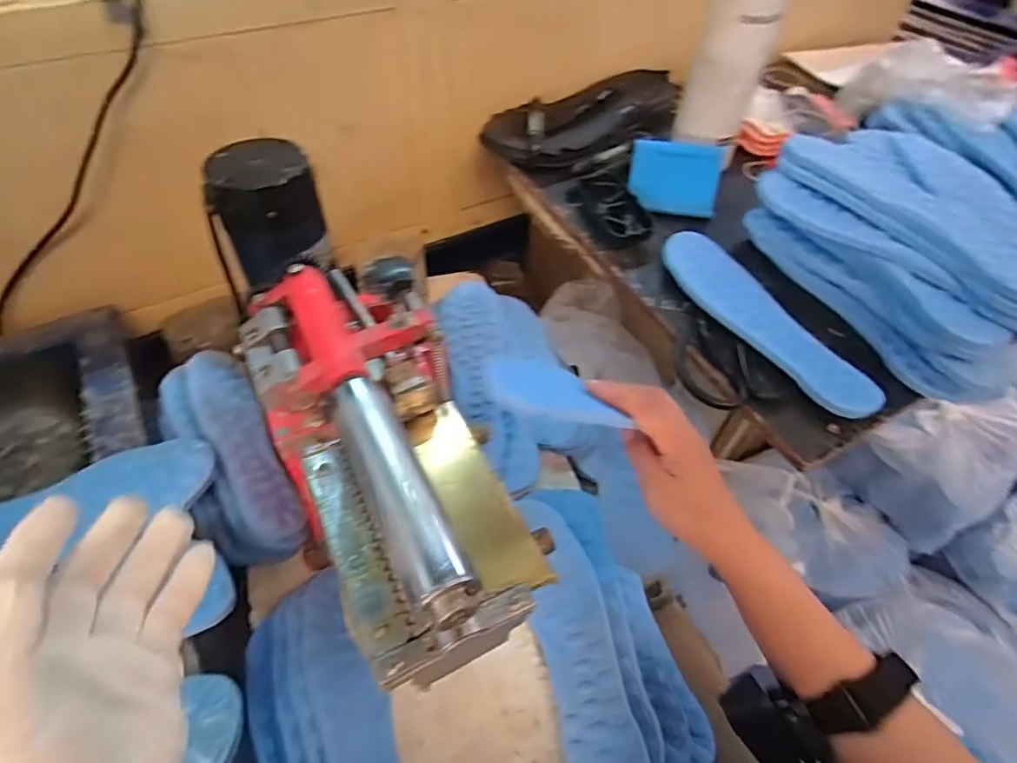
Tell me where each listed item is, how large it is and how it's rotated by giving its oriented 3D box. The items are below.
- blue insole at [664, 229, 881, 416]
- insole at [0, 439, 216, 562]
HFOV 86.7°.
[{"bbox_3d":[0.236,-0.062,0.510,0.078,0.011,0.246,-17,56,-27],"label":"blue insole"},{"bbox_3d":[-0.391,0.109,0.446,0.262,0.026,0.080,-16,54,-15],"label":"insole"}]

